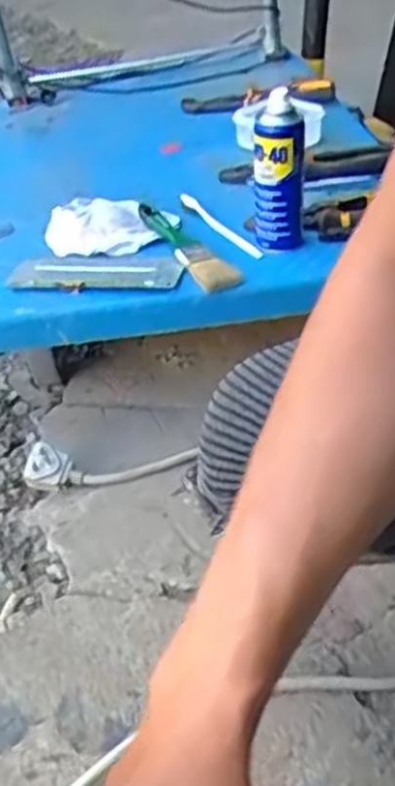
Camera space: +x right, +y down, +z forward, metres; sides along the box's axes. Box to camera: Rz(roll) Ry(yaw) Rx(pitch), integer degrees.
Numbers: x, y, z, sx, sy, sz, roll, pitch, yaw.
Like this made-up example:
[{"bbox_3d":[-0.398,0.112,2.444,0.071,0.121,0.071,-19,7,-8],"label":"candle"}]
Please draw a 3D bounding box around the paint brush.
[{"bbox_3d":[-0.021,-0.162,0.843,0.044,0.015,0.192,-19,41,-24],"label":"paint brush"}]

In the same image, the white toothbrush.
[{"bbox_3d":[0.023,-0.194,0.892,0.022,0.013,0.173,-18,41,-23],"label":"white toothbrush"}]

